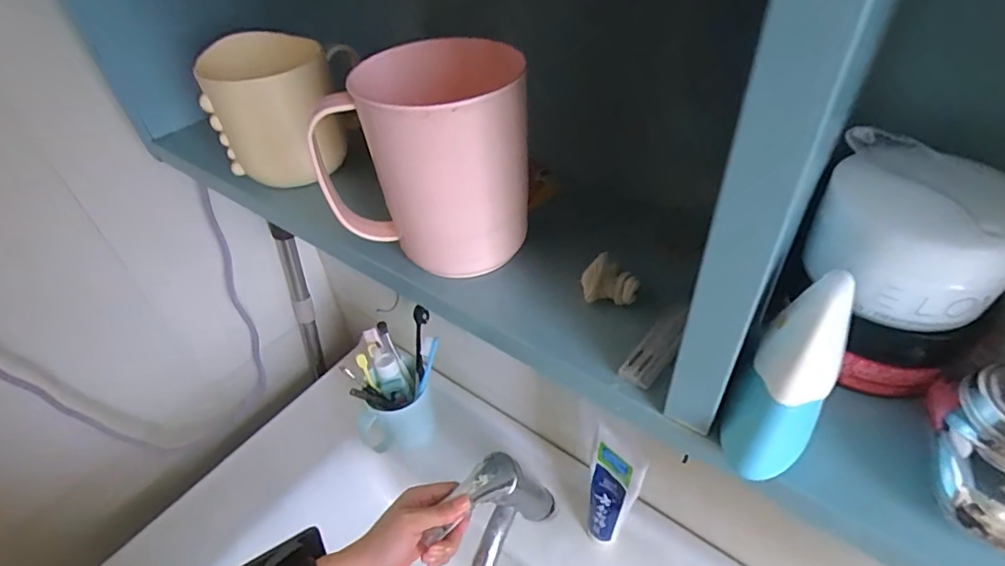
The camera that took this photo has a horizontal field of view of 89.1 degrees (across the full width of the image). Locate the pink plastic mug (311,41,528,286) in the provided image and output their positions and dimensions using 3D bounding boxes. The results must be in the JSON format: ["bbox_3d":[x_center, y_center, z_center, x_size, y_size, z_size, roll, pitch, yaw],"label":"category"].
[{"bbox_3d":[-0.034,-0.062,0.257,0.097,0.101,0.075,12,45,17],"label":"pink plastic mug"}]

